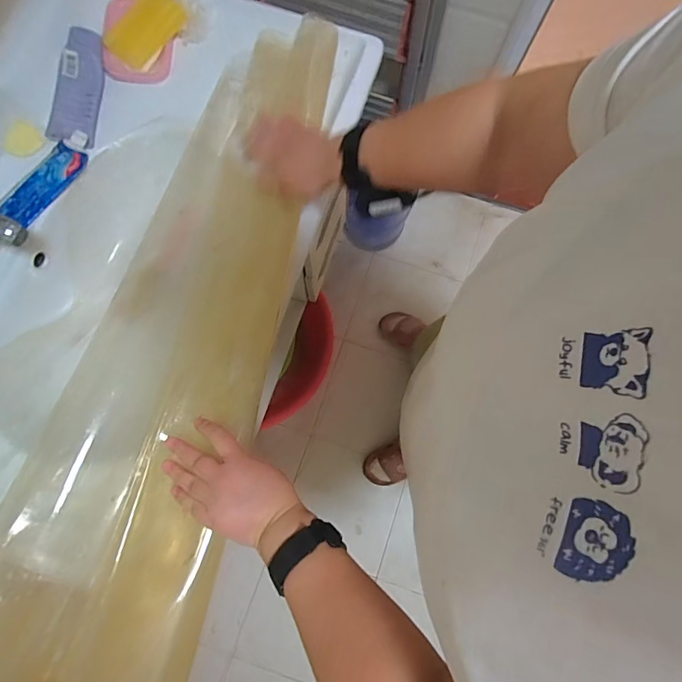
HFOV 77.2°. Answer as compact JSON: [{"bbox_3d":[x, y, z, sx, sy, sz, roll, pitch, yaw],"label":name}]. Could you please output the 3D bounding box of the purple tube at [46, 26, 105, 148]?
[{"bbox_3d":[-0.368,-0.356,0.602,0.064,0.032,0.158,13,93,5],"label":"purple tube"}]

